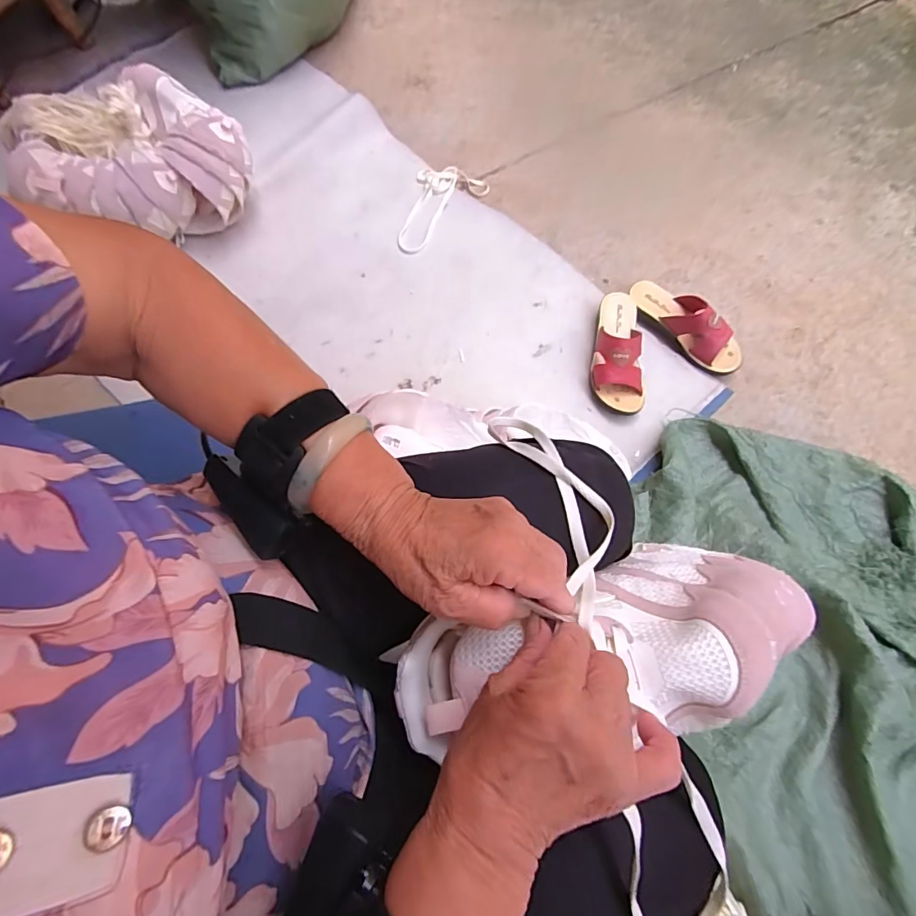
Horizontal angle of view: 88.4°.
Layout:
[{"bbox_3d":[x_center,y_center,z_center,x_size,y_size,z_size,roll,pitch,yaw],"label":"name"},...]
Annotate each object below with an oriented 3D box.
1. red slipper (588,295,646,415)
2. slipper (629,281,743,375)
[{"bbox_3d":[0.275,-0.190,0.809,0.084,0.078,0.222,3,72,6],"label":"red slipper"},{"bbox_3d":[0.407,-0.241,0.836,0.079,0.073,0.227,-39,73,-8],"label":"slipper"}]

